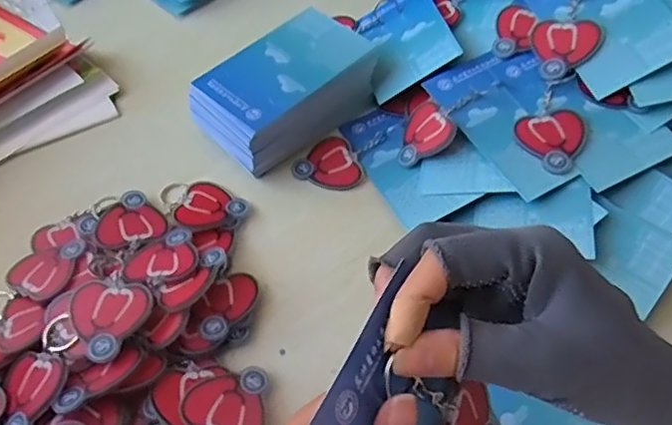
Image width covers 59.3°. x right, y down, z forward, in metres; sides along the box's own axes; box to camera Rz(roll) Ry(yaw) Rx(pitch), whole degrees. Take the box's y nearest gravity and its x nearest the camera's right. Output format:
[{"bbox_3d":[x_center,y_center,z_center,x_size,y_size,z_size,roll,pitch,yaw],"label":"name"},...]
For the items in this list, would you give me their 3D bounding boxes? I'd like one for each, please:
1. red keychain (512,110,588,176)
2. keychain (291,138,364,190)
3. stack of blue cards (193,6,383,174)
[{"bbox_3d":[0.159,-0.056,0.428,0.050,0.007,0.050,-32,60,-18],"label":"red keychain"},{"bbox_3d":[-0.002,-0.037,0.471,0.051,0.004,0.052,-2,54,2],"label":"keychain"},{"bbox_3d":[-0.039,-0.101,0.490,0.141,0.049,0.084,-38,60,-22],"label":"stack of blue cards"}]

